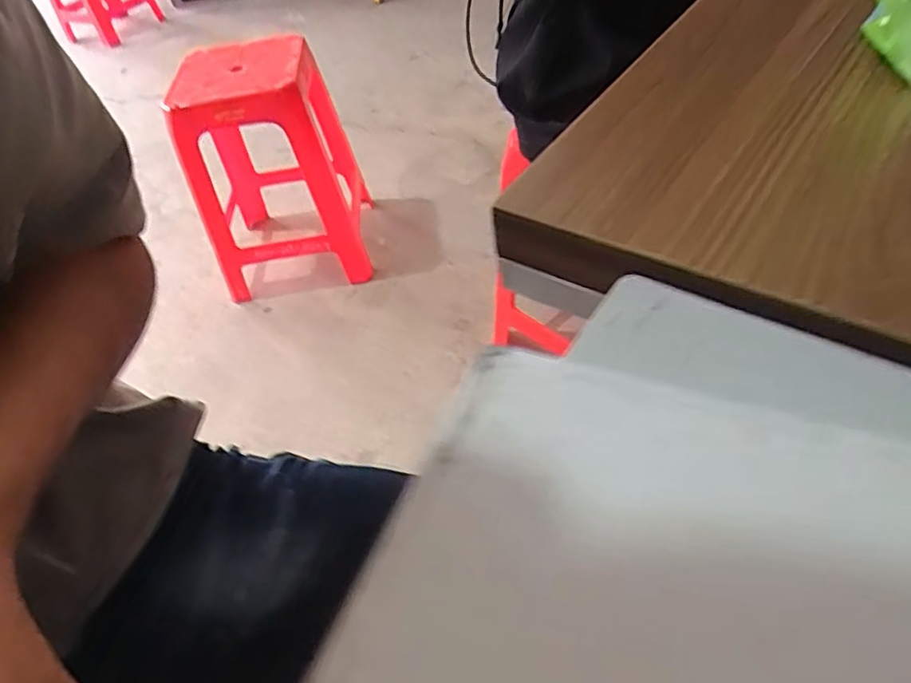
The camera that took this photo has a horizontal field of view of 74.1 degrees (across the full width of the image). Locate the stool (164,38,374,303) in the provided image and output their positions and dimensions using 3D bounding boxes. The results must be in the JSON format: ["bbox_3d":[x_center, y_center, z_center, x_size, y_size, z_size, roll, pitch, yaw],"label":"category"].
[{"bbox_3d":[-0.387,-0.382,1.309,0.302,0.432,0.353,-11,48,1],"label":"stool"}]

